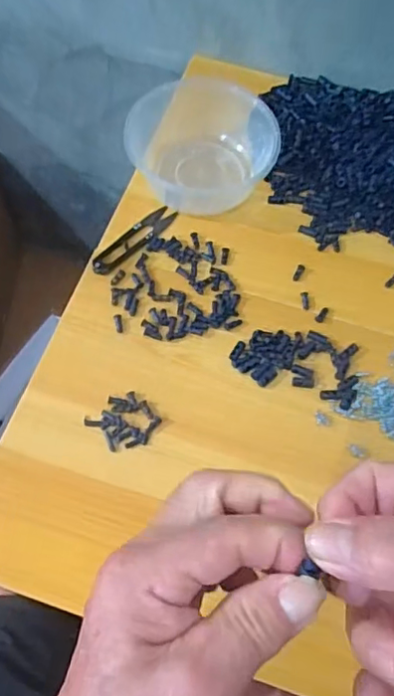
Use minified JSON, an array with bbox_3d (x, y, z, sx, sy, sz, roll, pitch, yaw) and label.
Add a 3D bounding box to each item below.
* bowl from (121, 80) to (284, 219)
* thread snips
[{"bbox_3d":[0.001,-0.196,0.563,0.126,0.066,0.117,1,64,-2],"label":"bowl"},{"bbox_3d":[-0.059,-0.103,0.554,0.024,0.004,0.099,40,68,16],"label":"thread snips"}]

